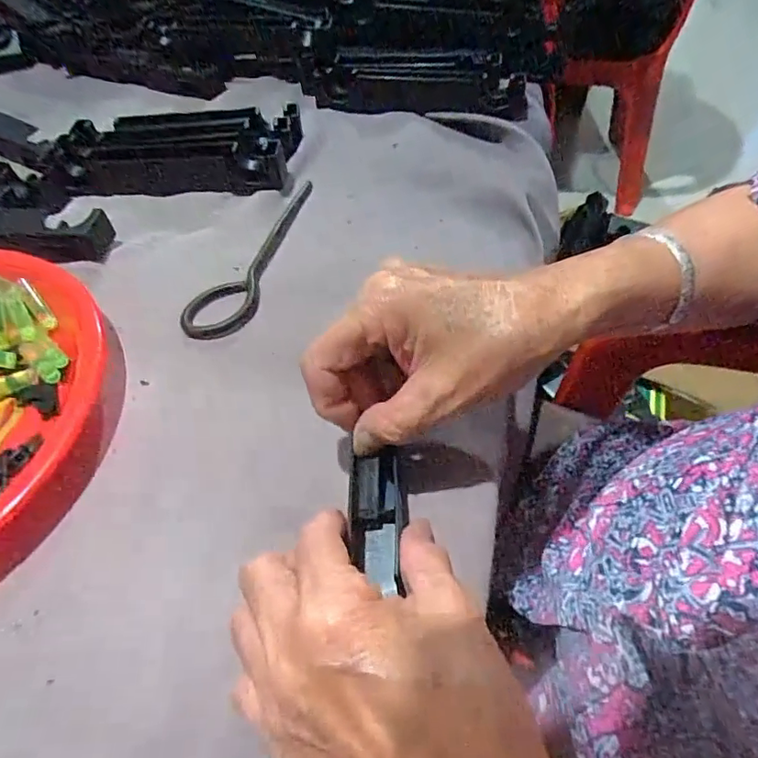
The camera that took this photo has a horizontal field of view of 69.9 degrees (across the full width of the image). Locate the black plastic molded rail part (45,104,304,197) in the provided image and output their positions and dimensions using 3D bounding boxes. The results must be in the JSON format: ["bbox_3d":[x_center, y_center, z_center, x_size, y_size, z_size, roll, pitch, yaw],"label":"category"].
[{"bbox_3d":[-0.170,-0.194,0.456,0.196,0.030,0.086,2,53,3],"label":"black plastic molded rail part"}]

